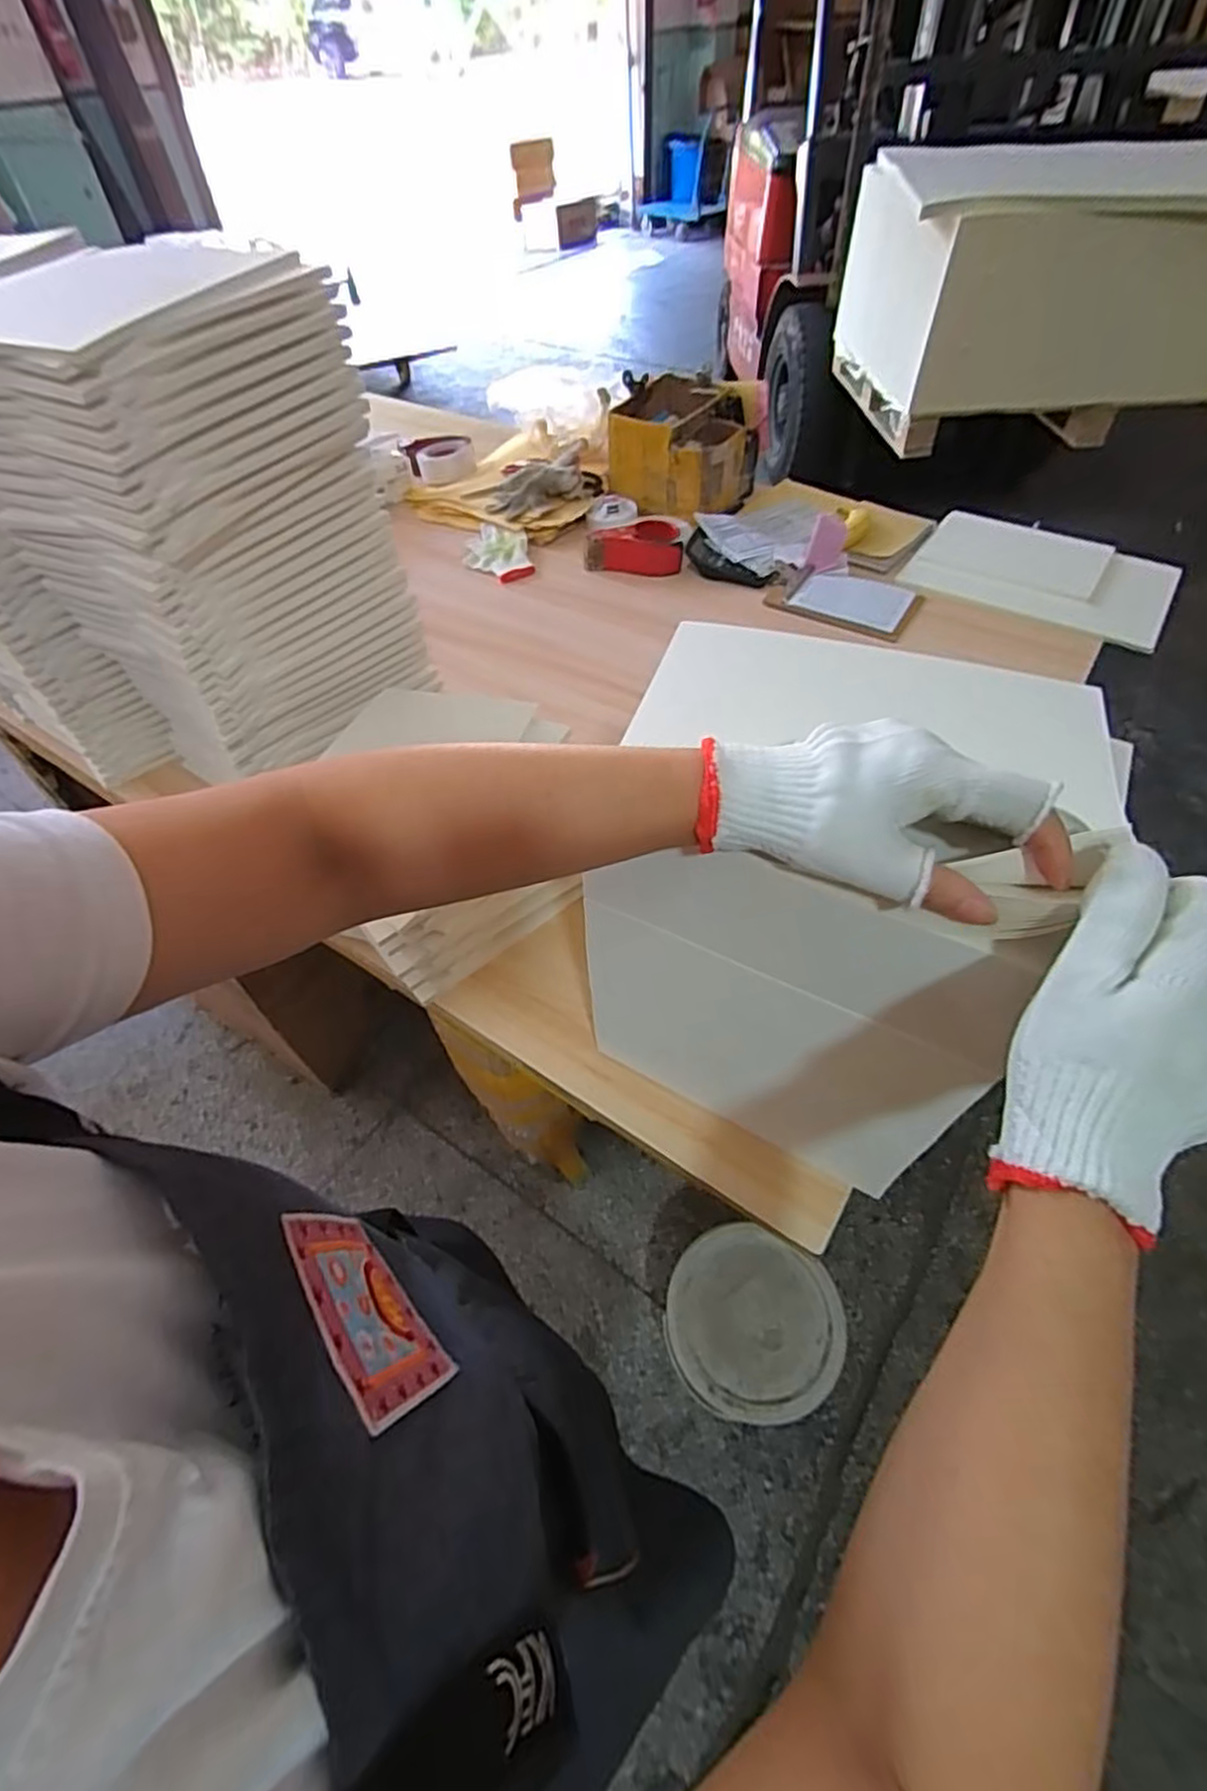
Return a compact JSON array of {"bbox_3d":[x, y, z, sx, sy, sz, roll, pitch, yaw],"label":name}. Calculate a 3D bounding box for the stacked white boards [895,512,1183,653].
[{"bbox_3d":[0.692,-0.510,1.124,0.366,0.016,0.274,29,58,22],"label":"stacked white boards"}]

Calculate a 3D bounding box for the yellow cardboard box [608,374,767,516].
[{"bbox_3d":[0.146,-0.814,1.284,0.240,0.133,0.240,19,55,16],"label":"yellow cardboard box"}]

